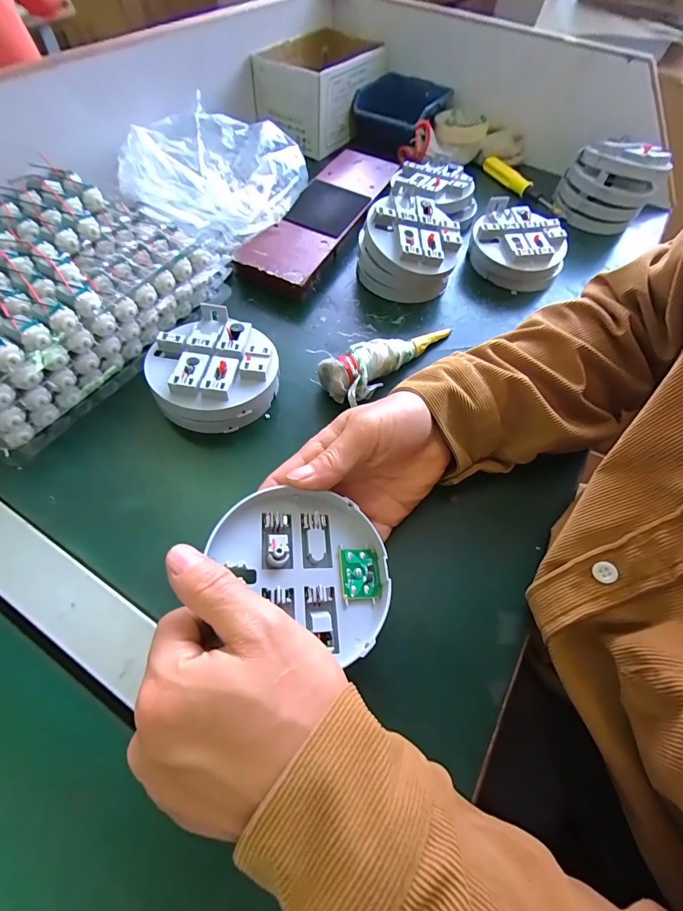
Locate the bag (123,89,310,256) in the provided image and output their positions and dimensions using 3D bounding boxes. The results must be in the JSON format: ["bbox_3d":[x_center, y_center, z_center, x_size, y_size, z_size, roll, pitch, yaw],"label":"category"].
[{"bbox_3d":[-0.135,-0.314,0.431,0.181,0.061,0.201,-5,59,-7],"label":"bag"}]

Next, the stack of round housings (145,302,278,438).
[{"bbox_3d":[-0.106,-0.073,0.332,0.102,0.043,0.111,-14,61,-13],"label":"stack of round housings"}]

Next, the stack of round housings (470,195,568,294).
[{"bbox_3d":[0.203,-0.242,0.458,0.108,0.050,0.098,25,60,11],"label":"stack of round housings"}]

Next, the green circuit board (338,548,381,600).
[{"bbox_3d":[0.011,0.071,0.238,0.024,0.004,0.029,-4,59,-7],"label":"green circuit board"}]

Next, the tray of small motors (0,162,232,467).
[{"bbox_3d":[-0.251,-0.149,0.344,0.201,0.077,0.267,31,61,14],"label":"tray of small motors"}]

